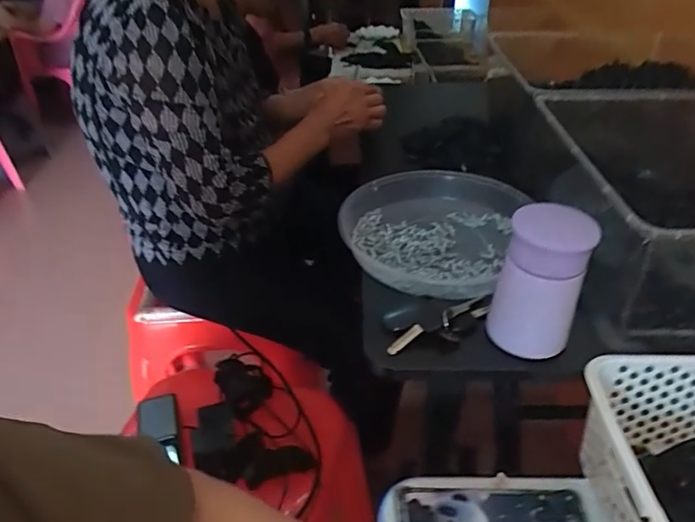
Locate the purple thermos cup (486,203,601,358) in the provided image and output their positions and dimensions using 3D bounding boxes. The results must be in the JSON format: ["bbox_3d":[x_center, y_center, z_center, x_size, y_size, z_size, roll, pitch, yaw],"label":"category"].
[{"bbox_3d":[0.166,0.019,0.461,0.070,0.121,0.059,18,41,26],"label":"purple thermos cup"}]

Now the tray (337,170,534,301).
[{"bbox_3d":[0.091,-0.041,0.630,0.200,0.034,0.223,15,40,22],"label":"tray"}]

